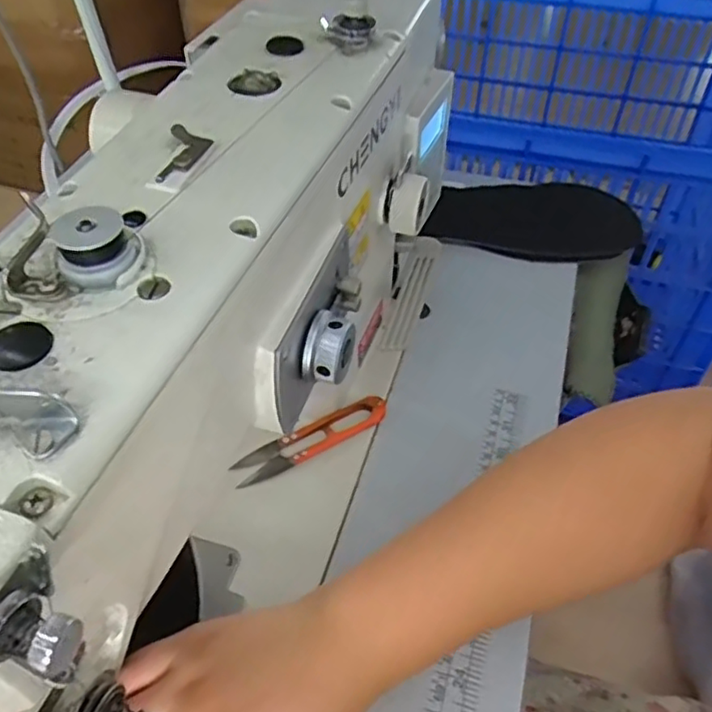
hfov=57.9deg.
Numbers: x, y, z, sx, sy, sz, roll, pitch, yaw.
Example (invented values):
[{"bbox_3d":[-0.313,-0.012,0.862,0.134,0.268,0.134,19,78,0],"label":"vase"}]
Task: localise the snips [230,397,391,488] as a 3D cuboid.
[{"bbox_3d":[-0.031,0.060,0.466,0.118,0.008,0.023,-25,54,-20],"label":"snips"}]

